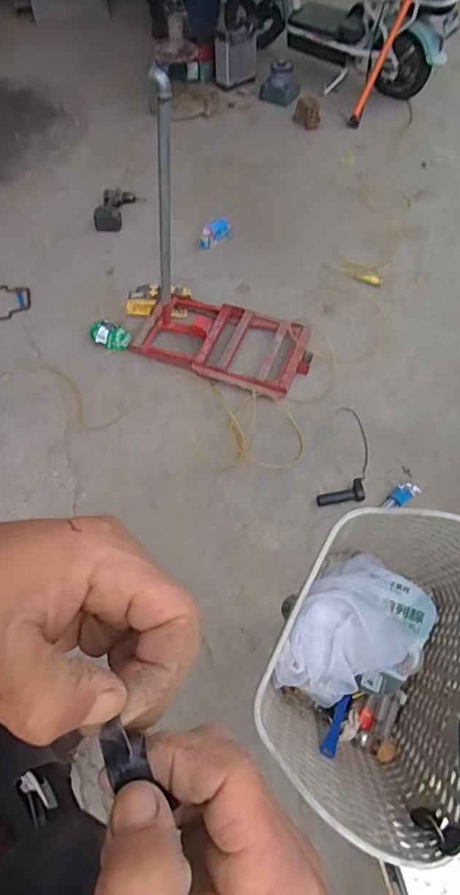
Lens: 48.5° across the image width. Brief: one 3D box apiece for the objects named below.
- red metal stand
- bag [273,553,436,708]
[{"bbox_3d":[-0.020,-0.390,1.834,0.624,0.078,0.345,21,61,13],"label":"red metal stand"},{"bbox_3d":[0.191,0.267,0.739,0.188,0.078,0.227,24,60,14],"label":"bag"}]

